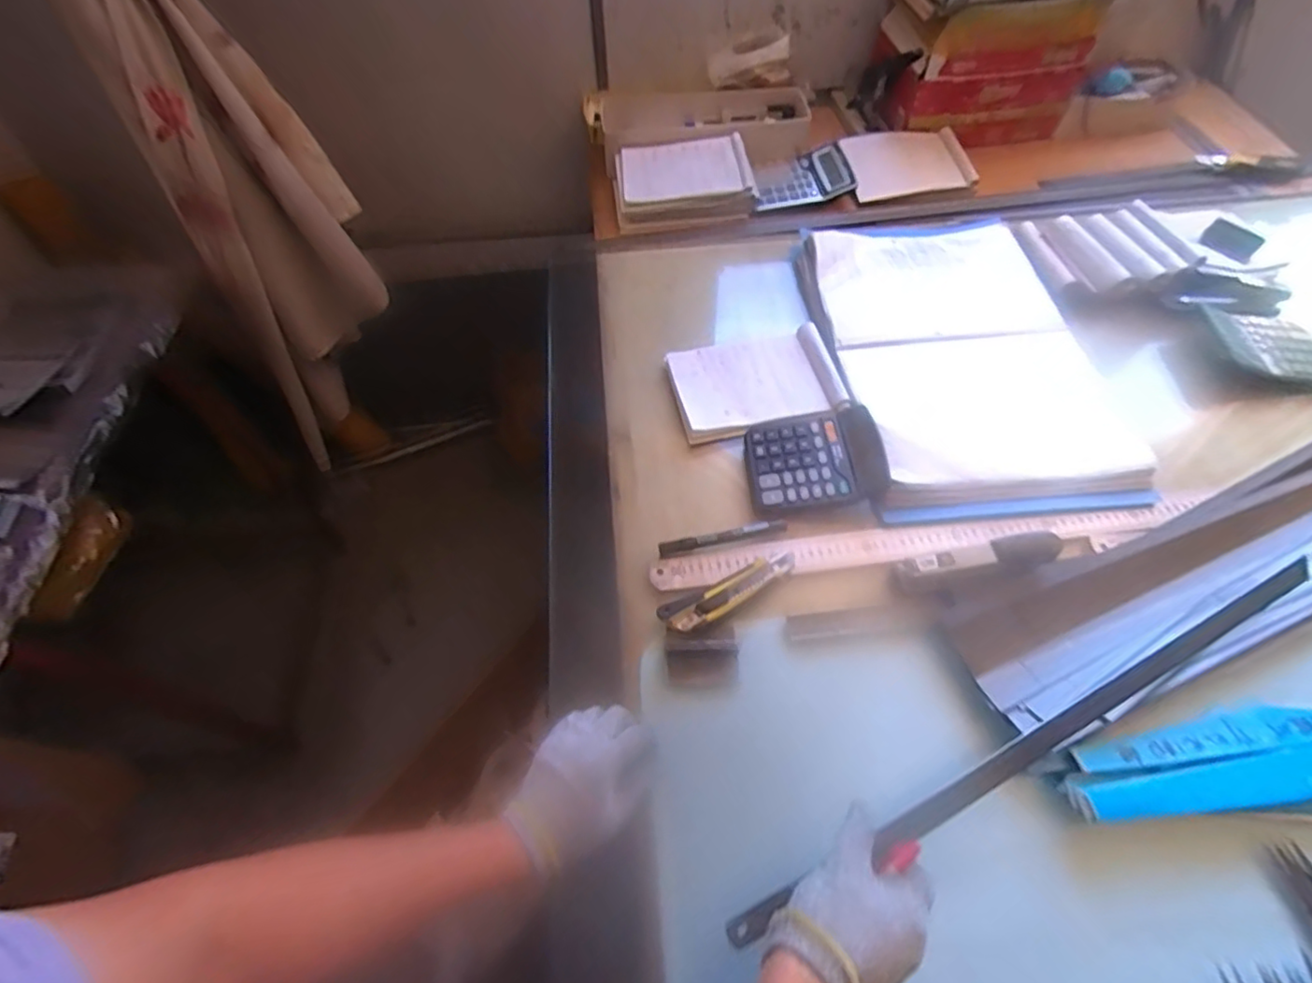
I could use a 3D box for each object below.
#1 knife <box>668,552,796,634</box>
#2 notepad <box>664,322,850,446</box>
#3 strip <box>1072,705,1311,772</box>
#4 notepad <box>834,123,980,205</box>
[{"bbox_3d":[0.080,0.100,0.613,0.145,0.022,0.028,-31,63,-18],"label":"knife"},{"bbox_3d":[0.118,-0.137,0.751,0.195,0.029,0.145,-10,59,-6],"label":"notepad"},{"bbox_3d":[0.527,0.206,0.527,0.342,0.019,0.036,-6,58,-3],"label":"strip"},{"bbox_3d":[0.407,-0.544,0.995,0.205,0.024,0.142,-11,59,-6],"label":"notepad"}]

